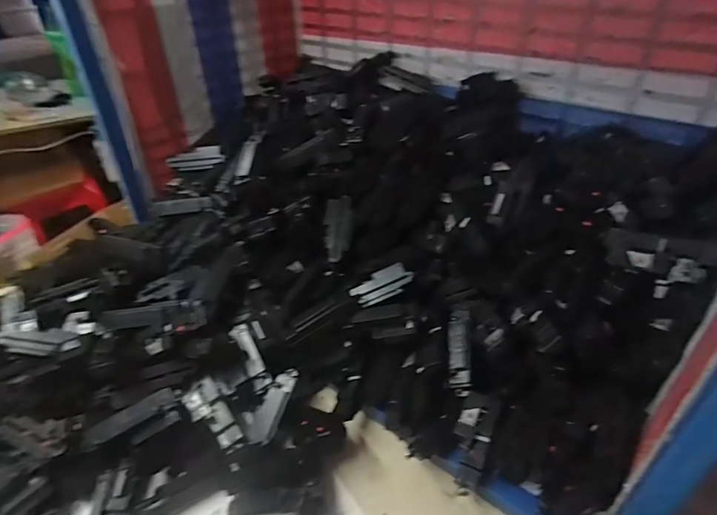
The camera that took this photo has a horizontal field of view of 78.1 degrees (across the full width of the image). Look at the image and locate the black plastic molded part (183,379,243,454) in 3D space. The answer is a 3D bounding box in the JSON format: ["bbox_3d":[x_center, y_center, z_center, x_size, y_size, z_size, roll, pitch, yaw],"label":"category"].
[{"bbox_3d":[-0.162,0.178,0.497,0.036,0.013,0.088,-32,69,-32],"label":"black plastic molded part"}]

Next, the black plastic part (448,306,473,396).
[{"bbox_3d":[0.116,0.104,0.510,0.024,0.026,0.108,2,56,7],"label":"black plastic part"}]

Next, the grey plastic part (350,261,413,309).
[{"bbox_3d":[0.030,0.035,0.546,0.075,0.017,0.035,-28,40,1],"label":"grey plastic part"}]

